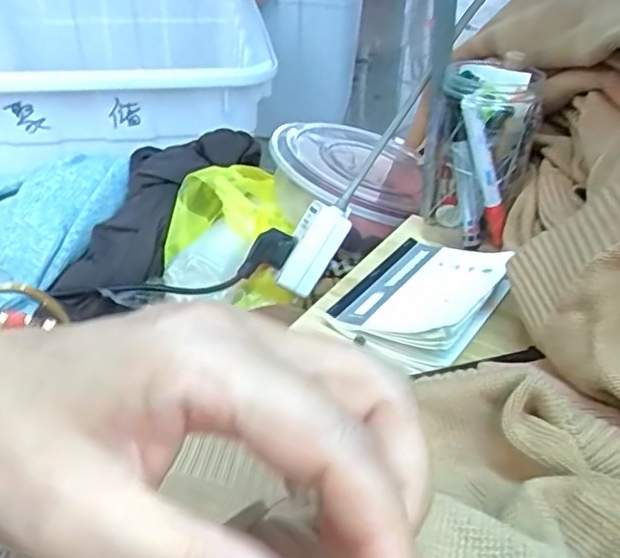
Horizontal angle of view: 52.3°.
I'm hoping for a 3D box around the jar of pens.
[{"bbox_3d":[0.148,-0.098,0.562,0.082,0.163,0.074,15,37,16],"label":"jar of pens"}]

